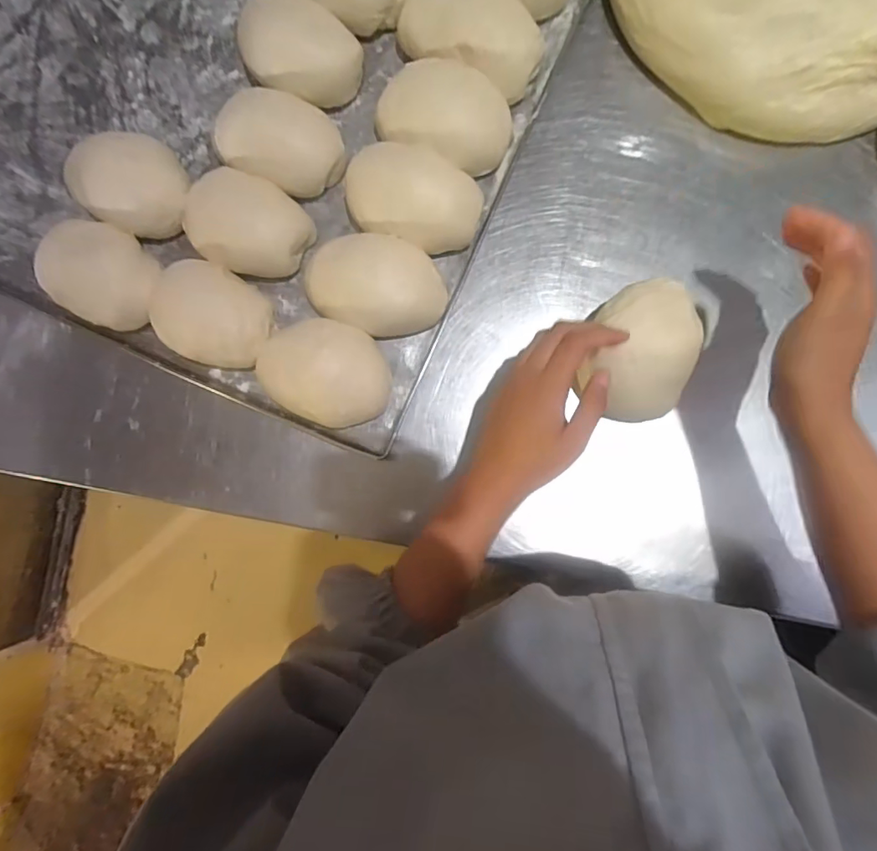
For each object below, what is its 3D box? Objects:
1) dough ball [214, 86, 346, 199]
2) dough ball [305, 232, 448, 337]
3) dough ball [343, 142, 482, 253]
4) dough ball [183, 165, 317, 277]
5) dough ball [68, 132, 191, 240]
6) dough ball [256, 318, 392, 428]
[{"bbox_3d":[-0.151,-0.271,0.514,0.111,0.061,0.081,22,88,7],"label":"dough ball"},{"bbox_3d":[-0.059,-0.131,0.493,0.133,0.048,0.088,23,88,7],"label":"dough ball"},{"bbox_3d":[-0.026,-0.209,0.498,0.132,0.050,0.080,18,87,6],"label":"dough ball"},{"bbox_3d":[-0.182,-0.189,0.510,0.111,0.049,0.088,28,89,7],"label":"dough ball"},{"bbox_3d":[-0.292,-0.232,0.520,0.121,0.062,0.090,34,89,7],"label":"dough ball"},{"bbox_3d":[-0.105,-0.050,0.488,0.119,0.064,0.091,19,88,6],"label":"dough ball"}]

